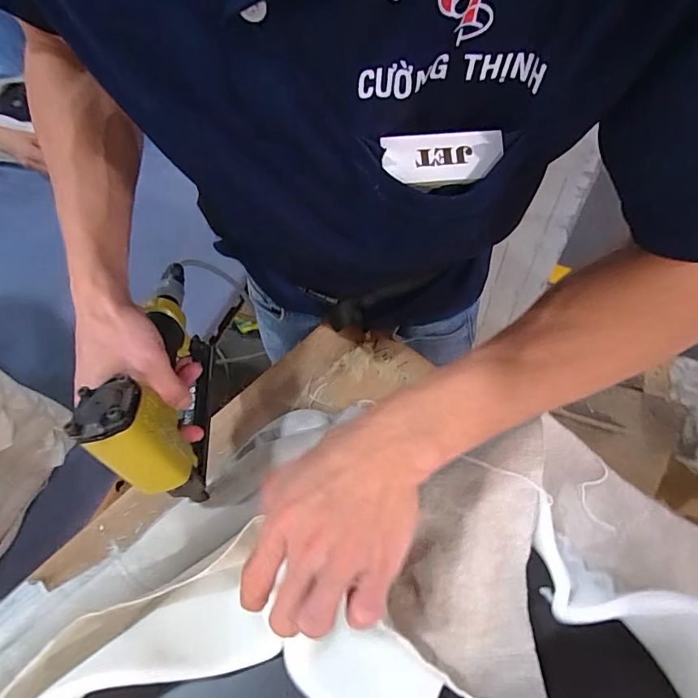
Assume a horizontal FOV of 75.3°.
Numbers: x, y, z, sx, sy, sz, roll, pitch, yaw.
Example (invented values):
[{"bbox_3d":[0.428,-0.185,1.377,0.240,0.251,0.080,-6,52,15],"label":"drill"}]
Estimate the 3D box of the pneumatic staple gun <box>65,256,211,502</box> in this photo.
[{"bbox_3d":[-0.157,0.028,0.412,0.062,0.133,0.253,-9,40,-2],"label":"pneumatic staple gun"}]

